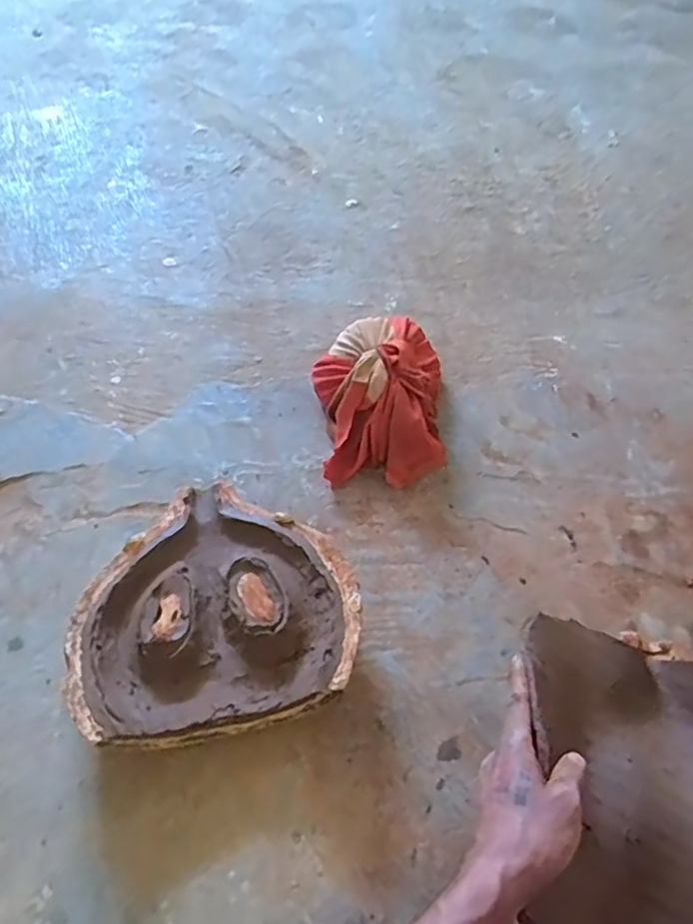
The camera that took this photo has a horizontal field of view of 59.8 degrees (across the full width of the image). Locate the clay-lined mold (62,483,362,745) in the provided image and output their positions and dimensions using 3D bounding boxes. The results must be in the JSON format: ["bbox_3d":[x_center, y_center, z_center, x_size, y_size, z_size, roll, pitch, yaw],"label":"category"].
[{"bbox_3d":[-0.137,0.143,0.632,0.276,0.070,0.254,-8,57,-9],"label":"clay-lined mold"}]

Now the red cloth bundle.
[{"bbox_3d":[0.045,-0.090,0.787,0.171,0.095,0.235,2,56,-2],"label":"red cloth bundle"}]

